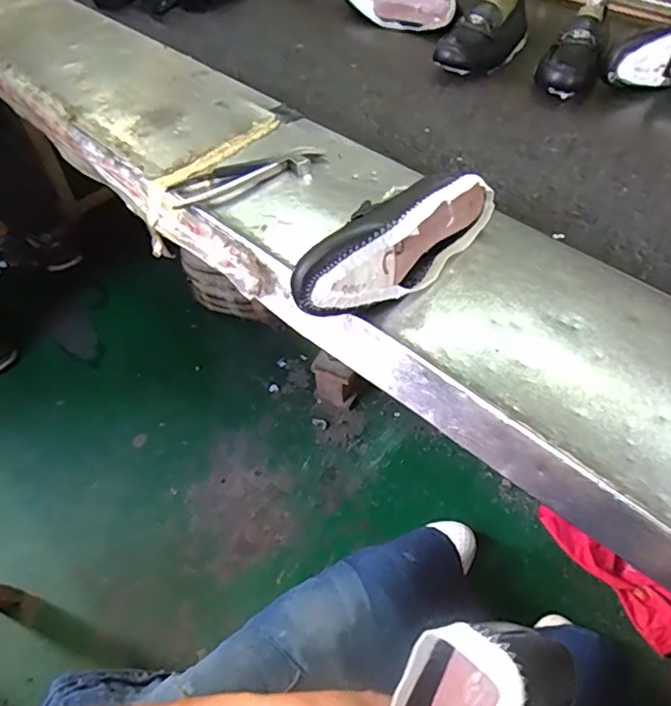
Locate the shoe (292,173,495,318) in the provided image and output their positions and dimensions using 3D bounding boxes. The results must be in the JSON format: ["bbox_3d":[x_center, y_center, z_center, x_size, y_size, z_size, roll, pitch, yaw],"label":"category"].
[{"bbox_3d":[0.061,-0.108,0.524,0.065,0.085,0.235,37,62,27],"label":"shoe"}]

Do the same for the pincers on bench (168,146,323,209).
[{"bbox_3d":[-0.102,-0.212,0.659,0.180,0.012,0.066,-13,52,-8],"label":"pincers on bench"}]

